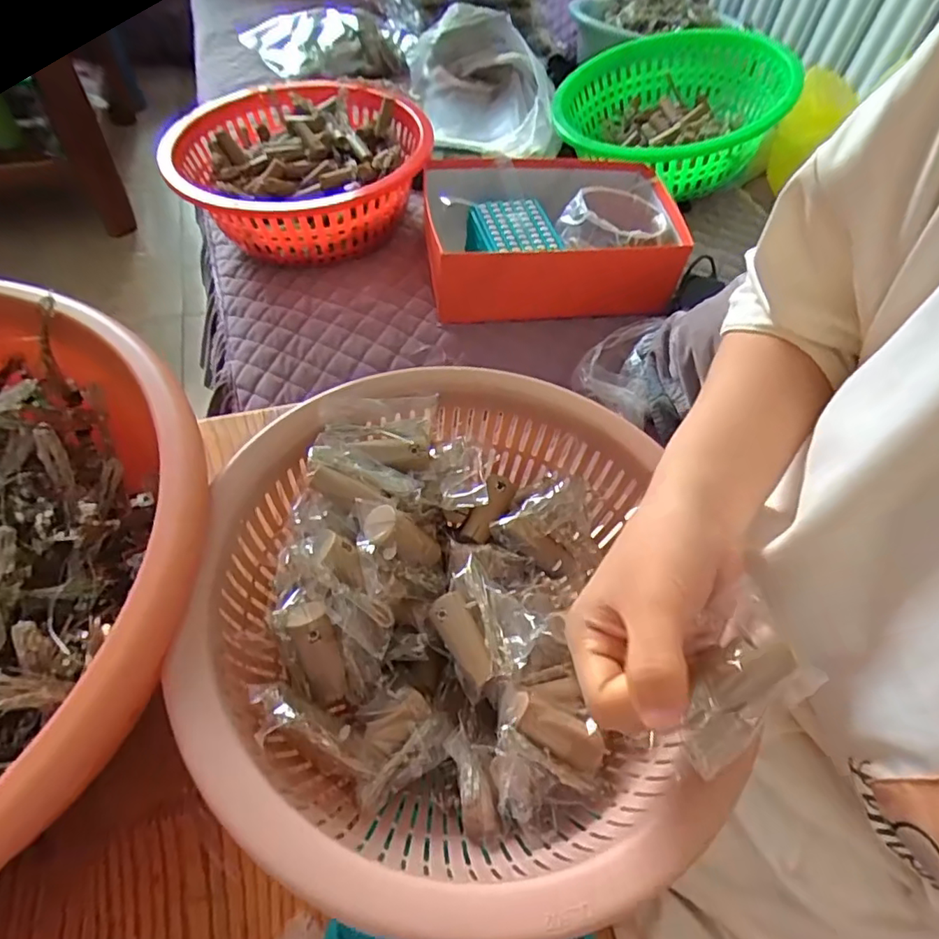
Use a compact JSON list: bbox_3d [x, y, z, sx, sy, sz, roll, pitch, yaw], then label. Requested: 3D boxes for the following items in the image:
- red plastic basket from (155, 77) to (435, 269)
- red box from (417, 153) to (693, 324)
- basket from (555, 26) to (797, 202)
[{"bbox_3d":[-0.204,-0.380,0.714,0.300,0.116,0.285,-17,57,-16],"label":"red plastic basket"},{"bbox_3d":[0.098,-0.304,0.713,0.312,0.093,0.222,-7,55,-10],"label":"red box"},{"bbox_3d":[0.299,-0.541,0.852,0.327,0.151,0.354,-4,46,5],"label":"basket"}]

